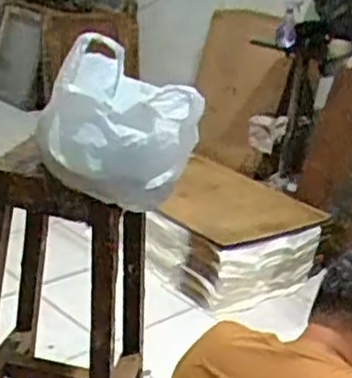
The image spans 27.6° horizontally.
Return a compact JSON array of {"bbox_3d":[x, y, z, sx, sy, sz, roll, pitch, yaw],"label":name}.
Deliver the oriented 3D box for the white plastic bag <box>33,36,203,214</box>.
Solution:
[{"bbox_3d":[-0.105,-0.107,1.352,0.285,0.289,0.238,2,22,-16],"label":"white plastic bag"}]

